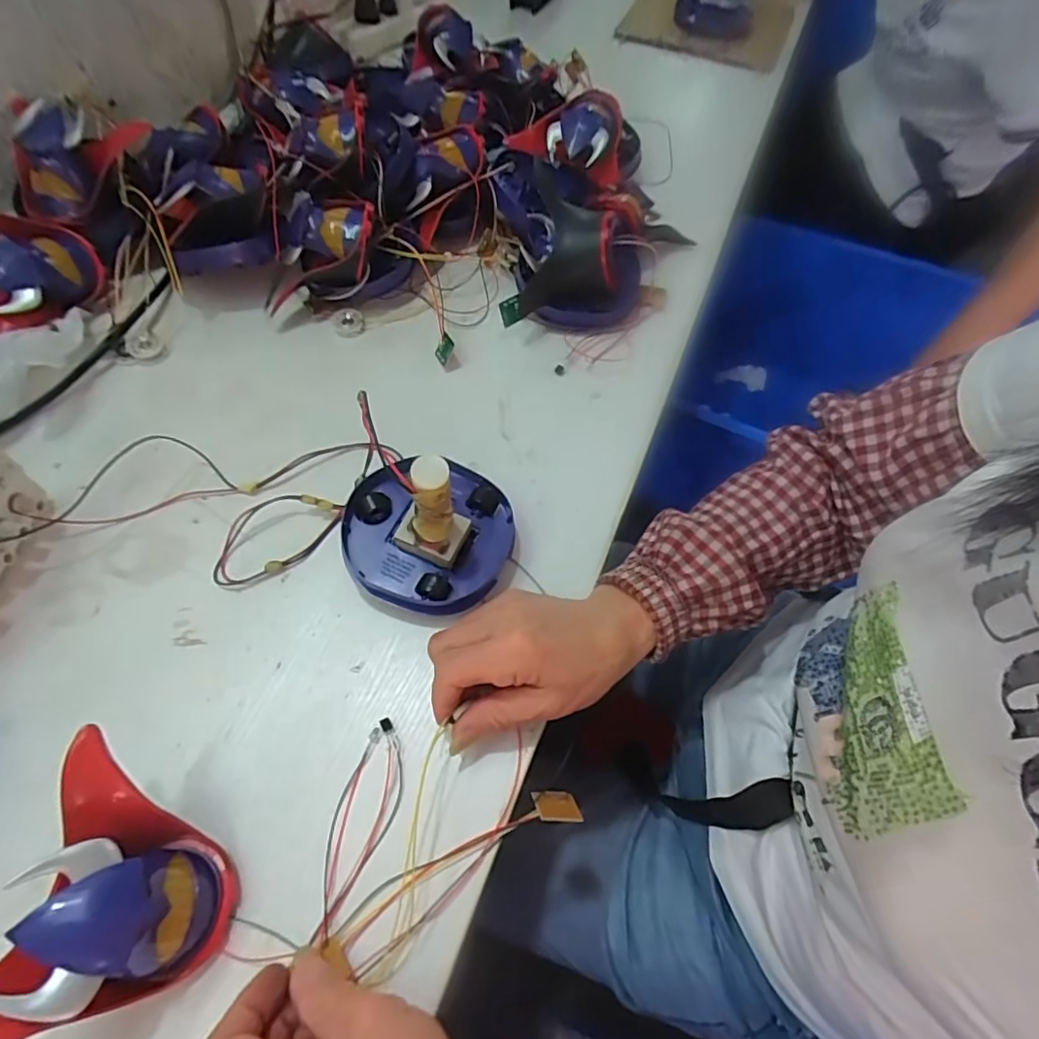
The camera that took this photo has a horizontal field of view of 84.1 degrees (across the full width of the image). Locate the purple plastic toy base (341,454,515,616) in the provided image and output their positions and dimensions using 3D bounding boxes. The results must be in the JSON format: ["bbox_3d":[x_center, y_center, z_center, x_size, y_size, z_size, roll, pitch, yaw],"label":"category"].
[{"bbox_3d":[-0.055,-0.002,0.355,0.105,0.101,0.097,2,61,-3],"label":"purple plastic toy base"}]

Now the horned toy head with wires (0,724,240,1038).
[{"bbox_3d":[-0.182,0.173,0.265,0.078,0.066,0.120,8,61,0],"label":"horned toy head with wires"}]

